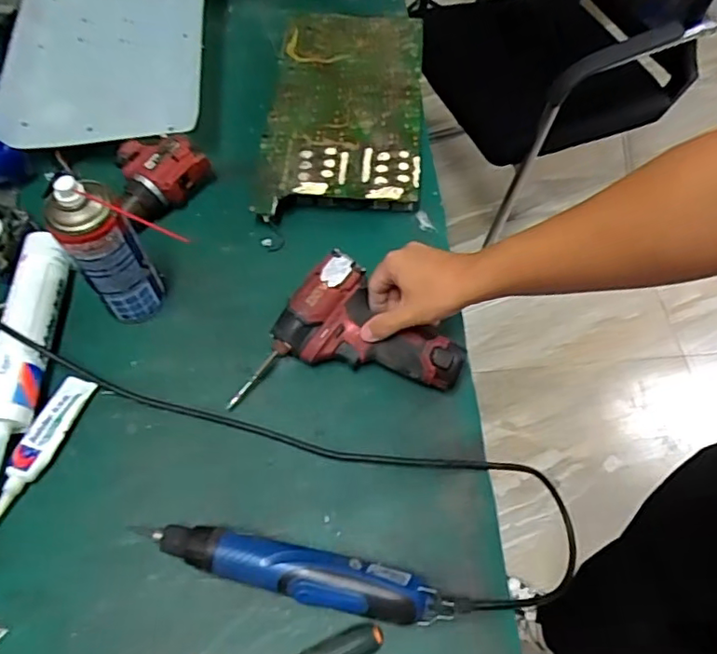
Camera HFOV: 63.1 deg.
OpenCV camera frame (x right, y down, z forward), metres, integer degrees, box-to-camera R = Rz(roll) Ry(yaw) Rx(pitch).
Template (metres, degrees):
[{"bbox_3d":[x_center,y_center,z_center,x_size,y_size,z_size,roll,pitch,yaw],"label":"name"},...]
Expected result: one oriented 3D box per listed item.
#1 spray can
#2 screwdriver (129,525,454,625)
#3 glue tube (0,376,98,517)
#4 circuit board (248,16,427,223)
[{"bbox_3d":[-0.243,-0.072,0.570,0.061,0.185,0.052,-31,65,-16],"label":"spray can"},{"bbox_3d":[-0.061,0.211,0.507,0.273,0.038,0.044,11,61,6],"label":"screwdriver"},{"bbox_3d":[-0.312,0.115,0.568,0.039,0.017,0.147,19,62,10],"label":"glue tube"},{"bbox_3d":[-0.016,-0.287,0.765,0.195,0.034,0.370,2,60,1],"label":"circuit board"}]

